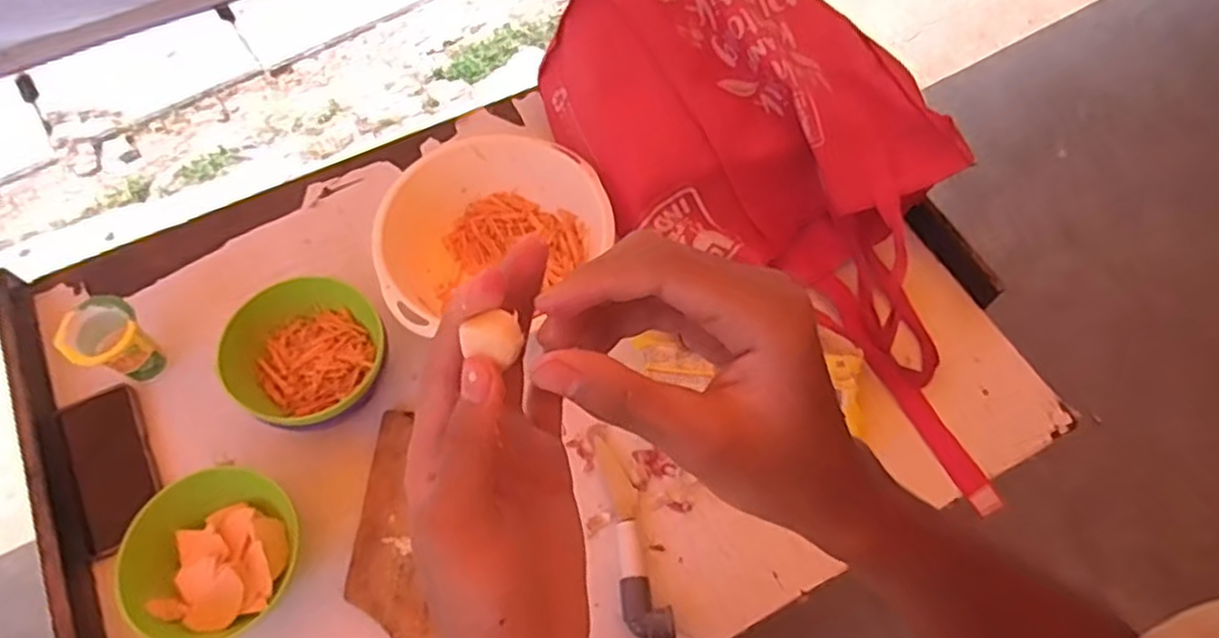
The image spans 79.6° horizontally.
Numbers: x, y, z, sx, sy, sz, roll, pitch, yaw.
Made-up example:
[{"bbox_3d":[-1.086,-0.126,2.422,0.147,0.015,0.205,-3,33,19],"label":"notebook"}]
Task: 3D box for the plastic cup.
[{"bbox_3d":[-0.499,0.027,0.748,0.061,0.095,0.070,34,68,15],"label":"plastic cup"}]

